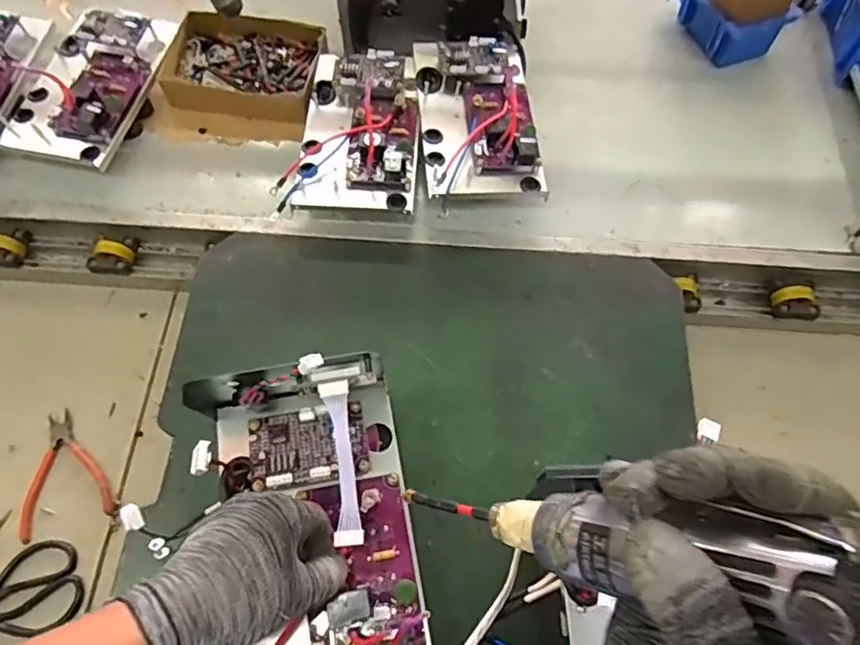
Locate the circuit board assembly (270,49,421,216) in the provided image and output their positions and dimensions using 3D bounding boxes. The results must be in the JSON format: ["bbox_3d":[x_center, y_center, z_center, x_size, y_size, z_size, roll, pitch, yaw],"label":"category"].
[{"bbox_3d":[-0.095,-0.249,0.762,0.161,0.101,0.236,4,66,1],"label":"circuit board assembly"}]

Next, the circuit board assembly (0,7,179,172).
[{"bbox_3d":[-0.459,-0.322,0.811,0.157,0.075,0.247,14,67,6],"label":"circuit board assembly"}]

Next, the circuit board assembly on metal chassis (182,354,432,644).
[{"bbox_3d":[-0.086,0.174,0.440,0.146,0.097,0.270,-10,65,-6],"label":"circuit board assembly on metal chassis"}]

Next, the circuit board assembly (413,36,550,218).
[{"bbox_3d":[0.064,-0.254,0.772,0.153,0.076,0.267,-5,66,-3],"label":"circuit board assembly"}]

